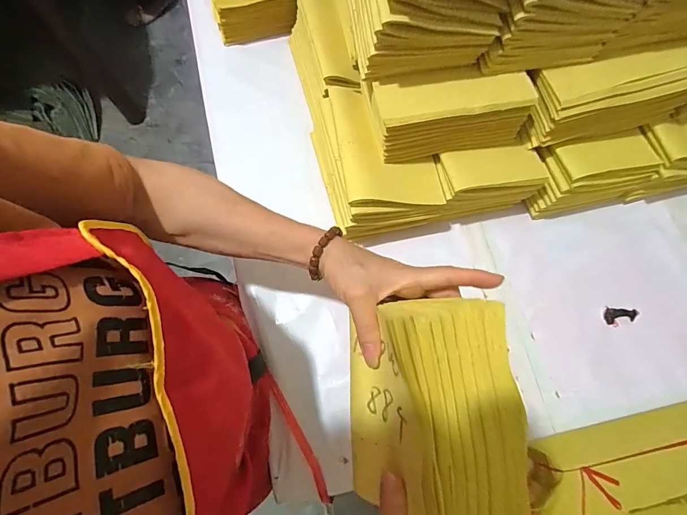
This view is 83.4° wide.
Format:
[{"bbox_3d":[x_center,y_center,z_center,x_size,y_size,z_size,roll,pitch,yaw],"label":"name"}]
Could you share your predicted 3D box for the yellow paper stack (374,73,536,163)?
[{"bbox_3d":[0.113,-0.154,0.415,0.165,0.068,0.064,-6,75,-2],"label":"yellow paper stack"}]

